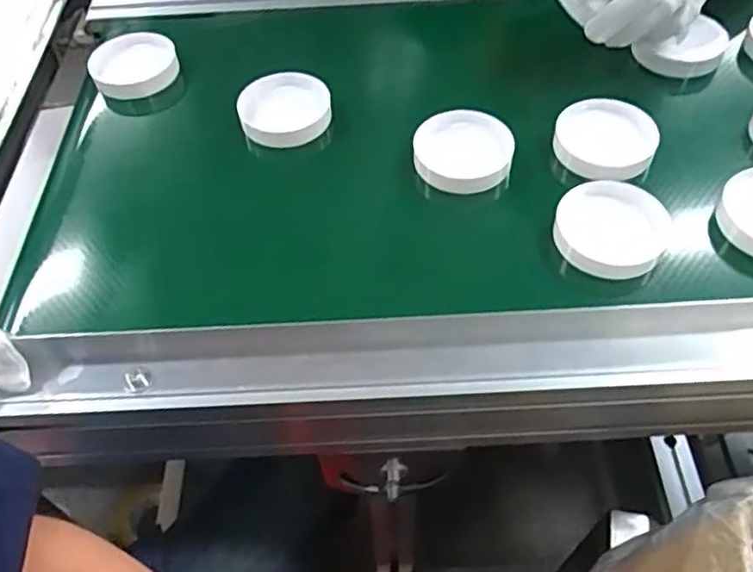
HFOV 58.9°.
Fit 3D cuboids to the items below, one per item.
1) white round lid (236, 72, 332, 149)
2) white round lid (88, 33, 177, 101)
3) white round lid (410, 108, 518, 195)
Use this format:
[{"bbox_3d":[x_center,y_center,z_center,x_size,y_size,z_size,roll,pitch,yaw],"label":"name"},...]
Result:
[{"bbox_3d":[-0.079,-0.150,0.568,0.074,0.022,0.078,-1,53,2],"label":"white round lid"},{"bbox_3d":[-0.224,-0.208,0.616,0.076,0.020,0.080,-16,54,-9],"label":"white round lid"},{"bbox_3d":[0.069,-0.108,0.528,0.076,0.023,0.072,-1,53,2],"label":"white round lid"}]

